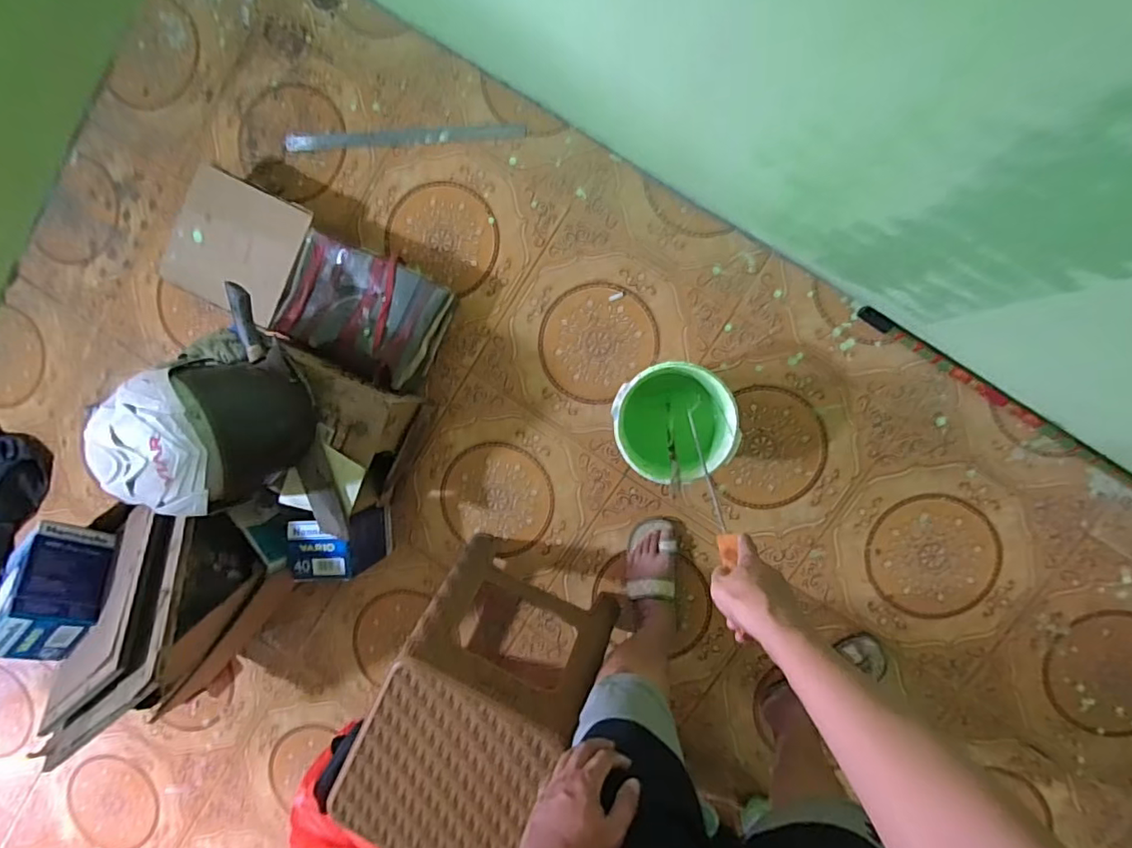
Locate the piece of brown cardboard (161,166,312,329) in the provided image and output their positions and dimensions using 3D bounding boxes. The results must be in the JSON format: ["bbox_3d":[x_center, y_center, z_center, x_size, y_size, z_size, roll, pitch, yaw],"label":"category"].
[{"bbox_3d":[-0.670,-0.360,1.121,0.253,0.042,0.250,27,97,5],"label":"piece of brown cardboard"}]

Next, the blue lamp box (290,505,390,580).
[{"bbox_3d":[-0.457,0.233,1.154,0.128,0.202,0.138,8,95,6],"label":"blue lamp box"}]

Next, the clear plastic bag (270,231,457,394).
[{"bbox_3d":[-0.409,-0.232,1.154,0.303,0.138,0.236,28,97,4],"label":"clear plastic bag"}]

